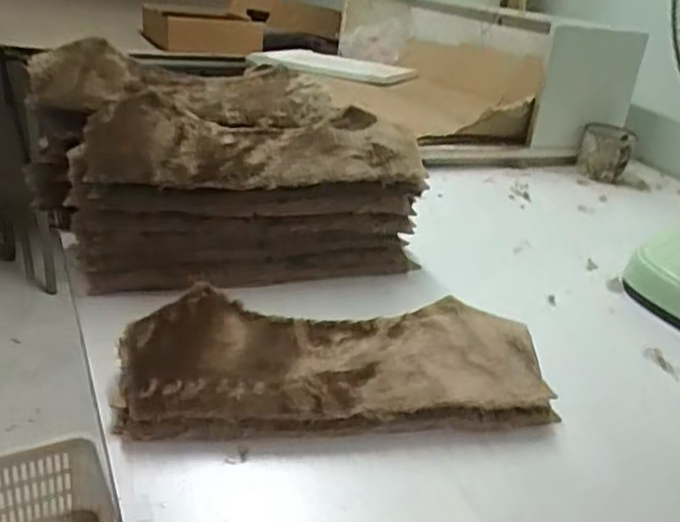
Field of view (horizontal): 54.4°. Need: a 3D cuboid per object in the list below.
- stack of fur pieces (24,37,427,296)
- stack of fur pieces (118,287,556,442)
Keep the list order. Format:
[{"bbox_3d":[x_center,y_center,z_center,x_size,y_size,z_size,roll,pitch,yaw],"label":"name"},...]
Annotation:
[{"bbox_3d":[-0.133,-0.111,0.760,0.379,0.152,0.300,-9,33,-28],"label":"stack of fur pieces"},{"bbox_3d":[0.005,0.081,0.555,0.358,0.068,0.130,0,29,-13],"label":"stack of fur pieces"}]

